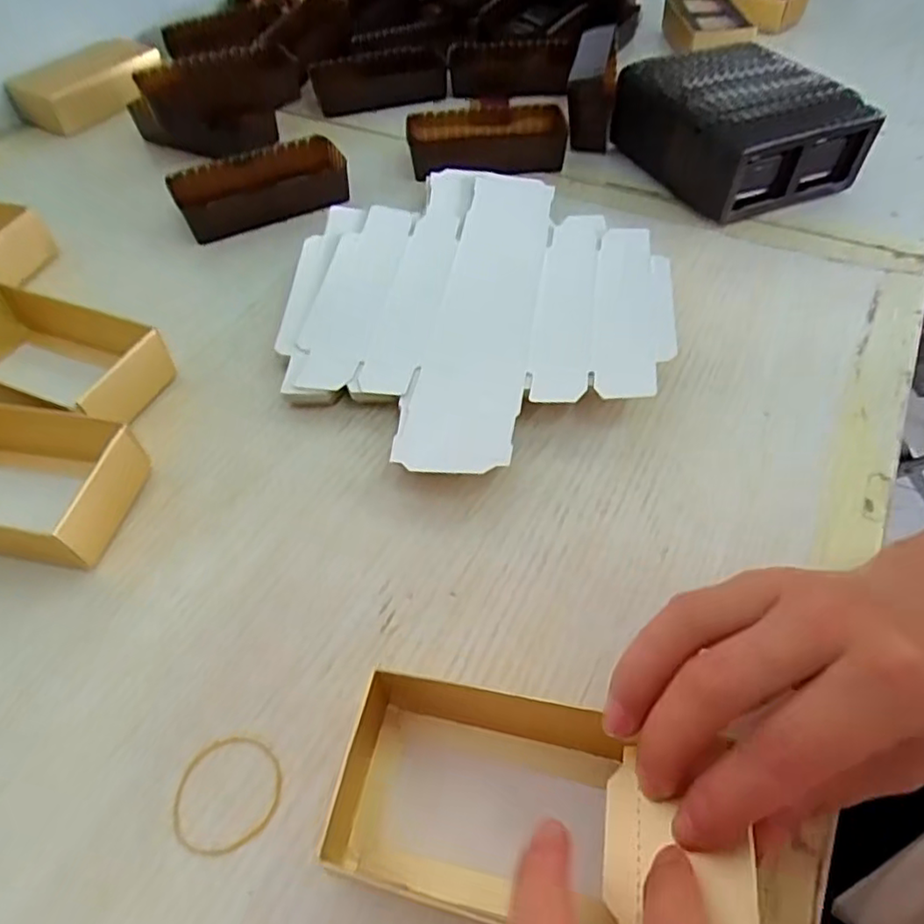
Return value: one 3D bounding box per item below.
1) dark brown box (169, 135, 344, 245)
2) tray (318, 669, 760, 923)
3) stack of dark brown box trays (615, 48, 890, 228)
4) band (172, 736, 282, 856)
[{"bbox_3d":[-0.139,-0.192,0.438,0.114,0.025,0.061,-19,53,-12],"label":"dark brown box"},{"bbox_3d":[0.020,0.105,0.190,0.119,0.032,0.058,11,53,11],"label":"tray"},{"bbox_3d":[0.187,-0.233,0.437,0.117,0.062,0.135,-18,53,-11],"label":"stack of dark brown box trays"},{"bbox_3d":[-0.078,0.110,0.210,0.035,0.004,0.035,-1,52,2],"label":"band"}]

